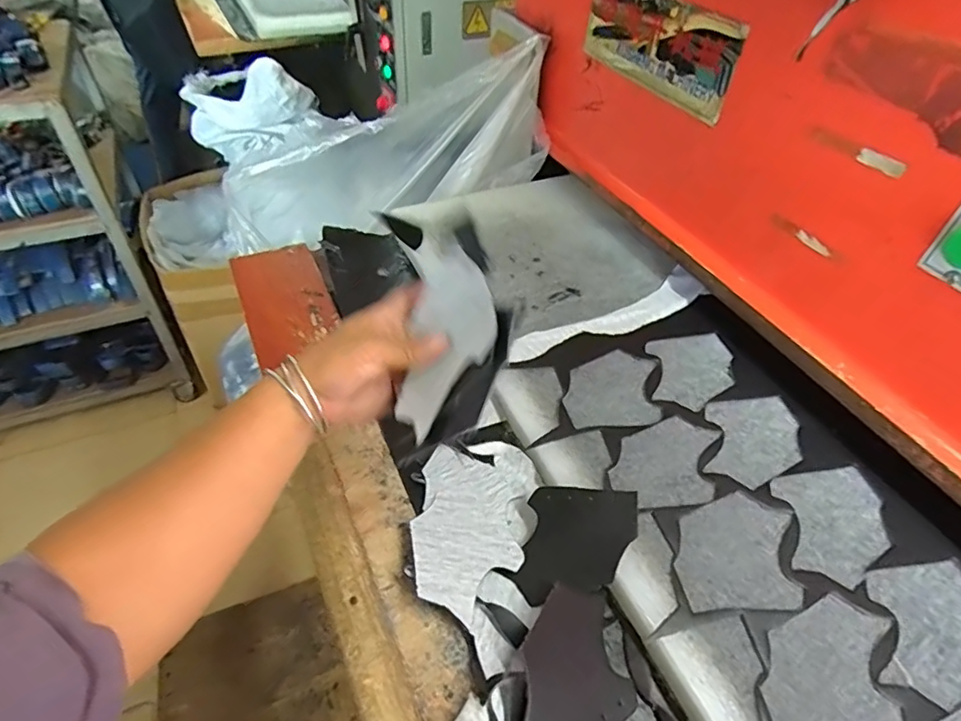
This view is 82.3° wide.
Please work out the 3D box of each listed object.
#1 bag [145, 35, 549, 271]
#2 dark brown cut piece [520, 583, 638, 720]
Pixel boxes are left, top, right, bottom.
[{"bbox_3d":[-0.143,-0.322,0.944,0.561,0.236,0.143,-18,48,6],"label":"bag"},{"bbox_3d":[0.077,0.244,0.443,0.097,0.007,0.112,15,48,-20],"label":"dark brown cut piece"}]

